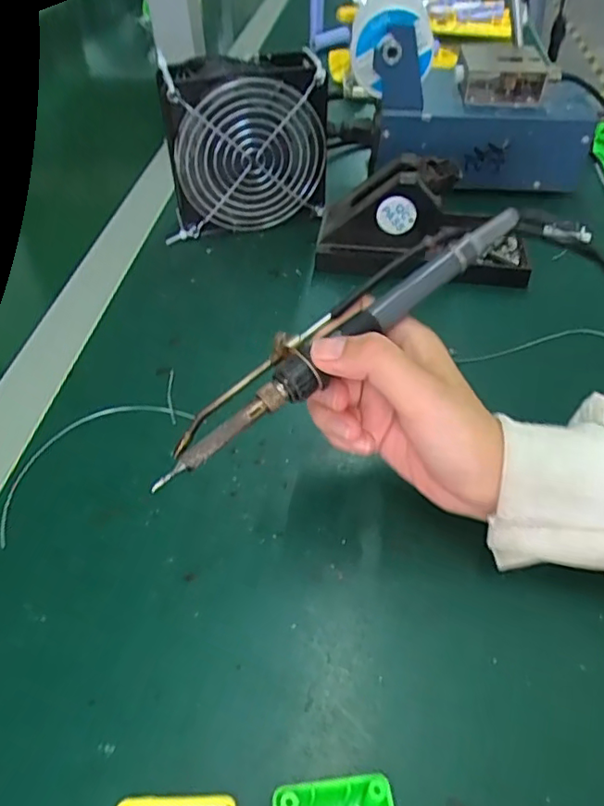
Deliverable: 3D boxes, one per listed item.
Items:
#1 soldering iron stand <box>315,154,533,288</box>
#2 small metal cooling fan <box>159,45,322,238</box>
[{"bbox_3d":[0.092,-0.137,0.441,0.159,0.071,0.067,10,48,9],"label":"soldering iron stand"},{"bbox_3d":[-0.042,-0.197,0.459,0.121,0.122,0.053,-6,47,-6],"label":"small metal cooling fan"}]

